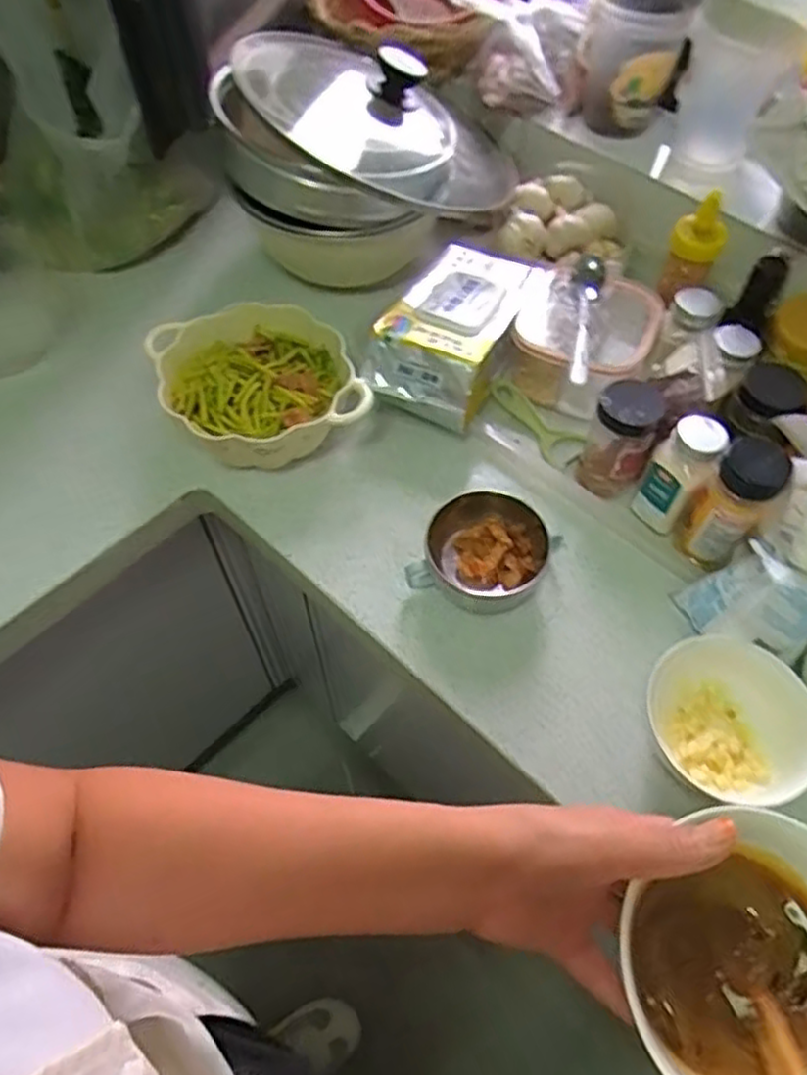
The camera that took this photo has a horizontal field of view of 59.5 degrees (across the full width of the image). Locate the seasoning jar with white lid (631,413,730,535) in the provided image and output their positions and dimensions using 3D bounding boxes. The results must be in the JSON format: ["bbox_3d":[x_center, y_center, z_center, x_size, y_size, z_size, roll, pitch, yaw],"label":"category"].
[{"bbox_3d":[0.254,-0.054,0.660,0.053,0.126,0.053,30,62,17],"label":"seasoning jar with white lid"}]

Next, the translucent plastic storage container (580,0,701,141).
[{"bbox_3d":[0.264,-0.556,0.839,0.120,0.147,0.109,13,58,7],"label":"translucent plastic storage container"}]

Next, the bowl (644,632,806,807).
[{"bbox_3d":[0.257,0.147,0.564,0.127,0.067,0.117,1,57,-1],"label":"bowl"}]

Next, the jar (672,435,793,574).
[{"bbox_3d":[0.288,-0.029,0.622,0.051,0.136,0.049,1,57,-1],"label":"jar"}]

